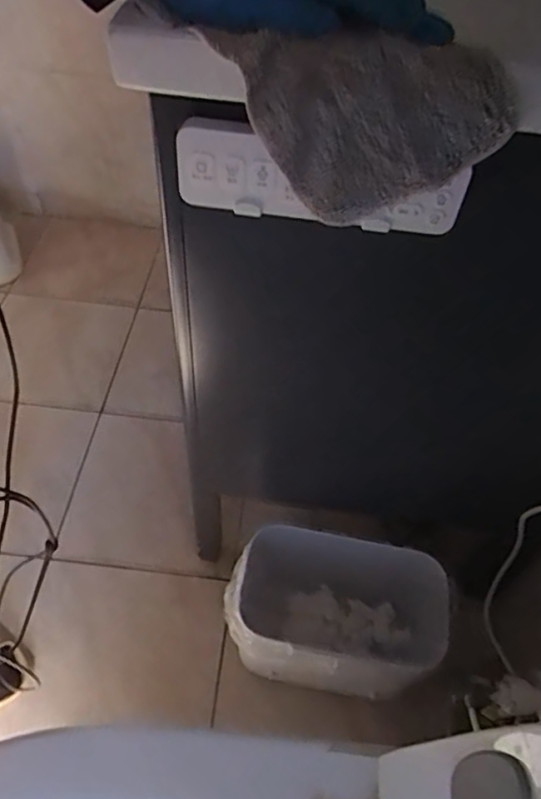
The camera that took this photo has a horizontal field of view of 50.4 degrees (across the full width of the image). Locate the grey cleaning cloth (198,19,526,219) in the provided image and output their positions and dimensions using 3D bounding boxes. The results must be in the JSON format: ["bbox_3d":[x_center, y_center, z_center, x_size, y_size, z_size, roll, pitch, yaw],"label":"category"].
[{"bbox_3d":[0.053,-0.158,0.346,0.162,0.098,0.032,4,51,-1],"label":"grey cleaning cloth"}]

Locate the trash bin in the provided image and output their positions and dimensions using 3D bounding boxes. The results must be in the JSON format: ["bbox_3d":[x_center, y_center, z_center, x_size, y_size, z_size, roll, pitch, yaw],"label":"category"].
[{"bbox_3d":[0.079,0.295,0.780,0.274,0.166,0.168,13,52,6],"label":"trash bin"}]

